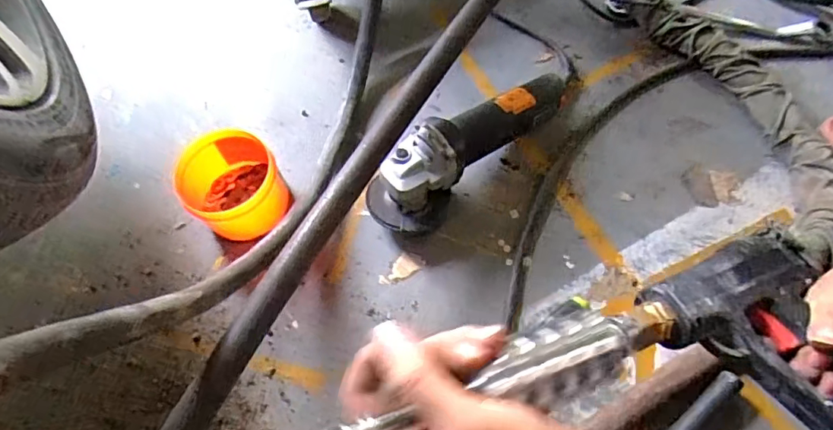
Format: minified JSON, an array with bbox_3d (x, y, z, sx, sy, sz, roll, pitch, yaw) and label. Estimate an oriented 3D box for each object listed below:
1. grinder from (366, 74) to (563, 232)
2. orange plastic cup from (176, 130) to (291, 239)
[{"bbox_3d":[0.064,-0.090,0.625,0.279,0.101,0.077,-40,68,-13],"label":"grinder"},{"bbox_3d":[-0.222,-0.036,0.630,0.104,0.087,0.111,-2,65,4],"label":"orange plastic cup"}]

